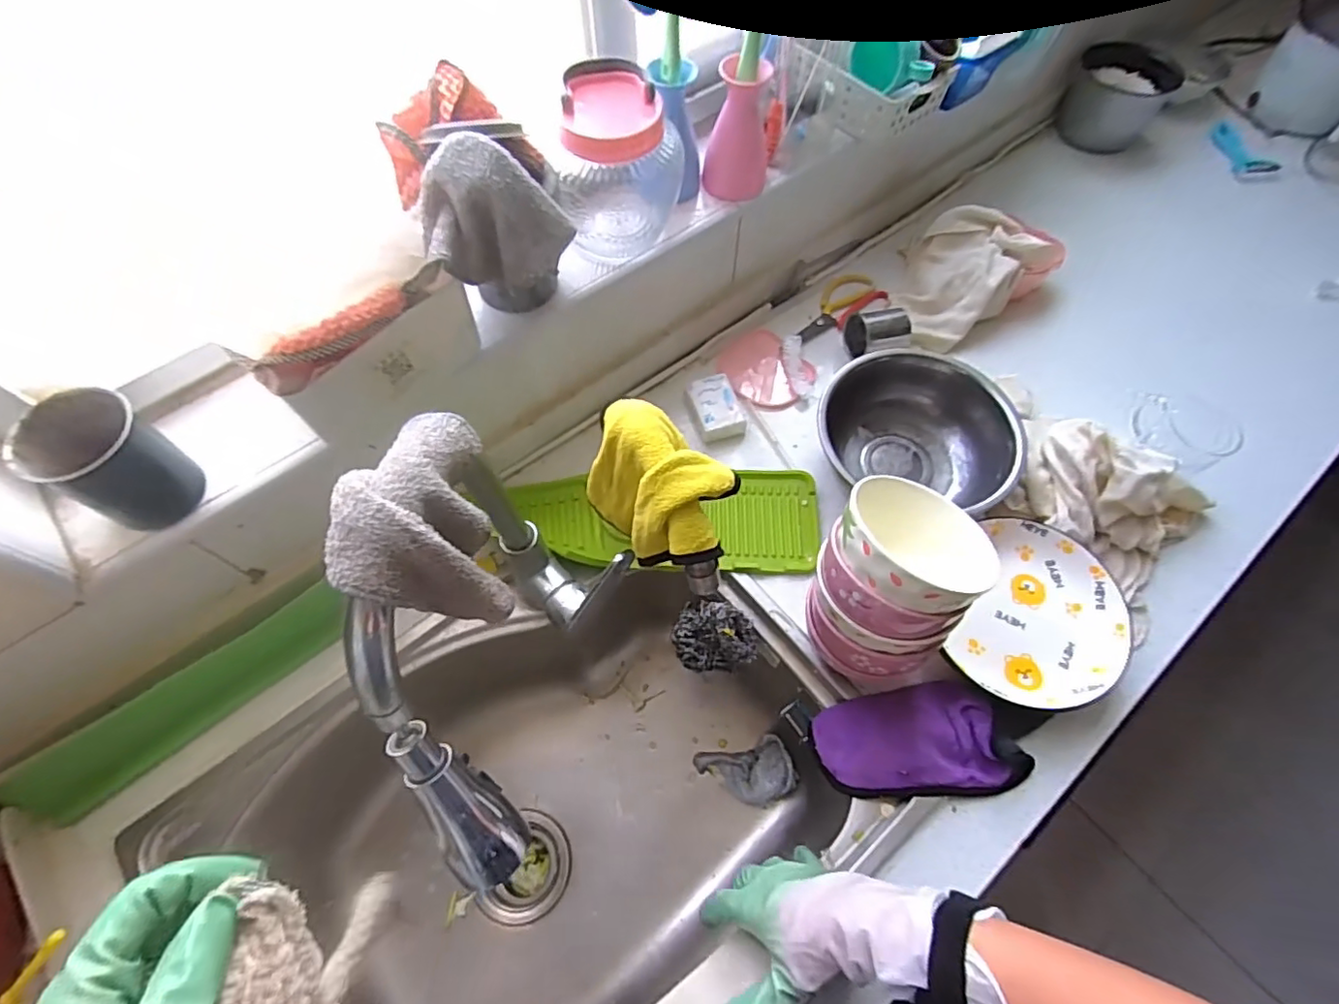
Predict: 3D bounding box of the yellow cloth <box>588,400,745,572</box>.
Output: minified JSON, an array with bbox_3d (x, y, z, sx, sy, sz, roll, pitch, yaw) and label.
[{"bbox_3d":[-0.002,-0.002,0.445,0.075,0.113,0.115,-29,66,-15],"label":"yellow cloth"}]

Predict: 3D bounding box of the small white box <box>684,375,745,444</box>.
[{"bbox_3d":[0.054,-0.108,0.712,0.056,0.028,0.079,-16,63,-8],"label":"small white box"}]

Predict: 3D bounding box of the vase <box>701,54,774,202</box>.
[{"bbox_3d":[0.072,-0.381,0.632,0.065,0.122,0.065,7,62,4],"label":"vase"}]

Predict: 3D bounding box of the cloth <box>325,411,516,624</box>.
[{"bbox_3d":[-0.133,0.006,0.331,0.063,0.097,0.104,-15,63,-8],"label":"cloth"}]

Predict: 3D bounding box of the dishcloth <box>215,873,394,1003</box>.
[{"bbox_3d":[-0.181,0.263,0.329,0.033,0.153,0.108,-7,62,-4],"label":"dishcloth"}]

